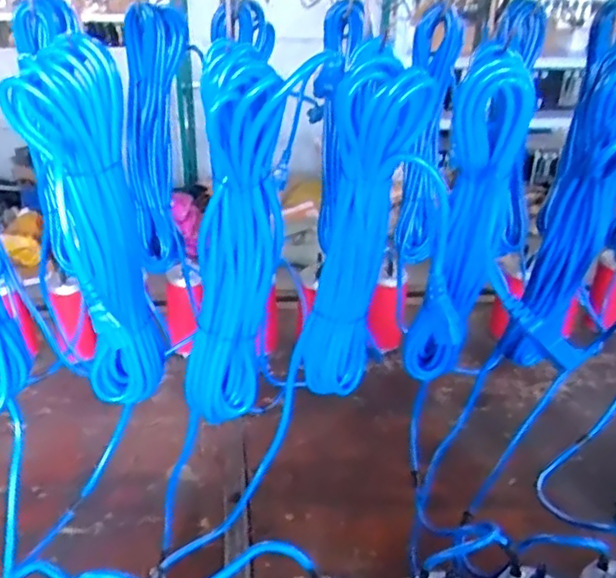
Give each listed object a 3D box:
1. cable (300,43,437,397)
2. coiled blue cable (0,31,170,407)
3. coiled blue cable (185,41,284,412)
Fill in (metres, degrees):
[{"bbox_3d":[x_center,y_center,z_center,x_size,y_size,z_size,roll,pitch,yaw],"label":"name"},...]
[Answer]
[{"bbox_3d":[0.044,-0.033,0.581,0.102,0.344,0.074,5,29,6],"label":"cable"},{"bbox_3d":[-0.189,-0.037,0.563,0.064,0.340,0.084,19,33,27],"label":"coiled blue cable"},{"bbox_3d":[-0.067,-0.024,0.558,0.089,0.345,0.056,2,29,-1],"label":"coiled blue cable"}]

